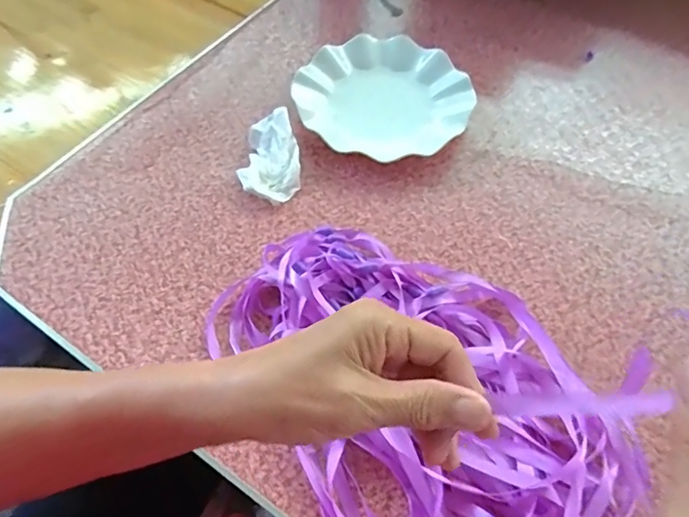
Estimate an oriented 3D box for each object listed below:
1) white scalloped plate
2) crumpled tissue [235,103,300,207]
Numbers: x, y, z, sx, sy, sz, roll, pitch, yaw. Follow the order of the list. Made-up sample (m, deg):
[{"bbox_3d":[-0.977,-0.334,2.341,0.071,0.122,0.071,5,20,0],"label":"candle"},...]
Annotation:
[{"bbox_3d":[0.043,-0.176,0.528,0.179,0.027,0.167,1,60,-1],"label":"white scalloped plate"},{"bbox_3d":[-0.075,-0.102,0.479,0.058,0.028,0.095,-6,60,-4],"label":"crumpled tissue"}]

